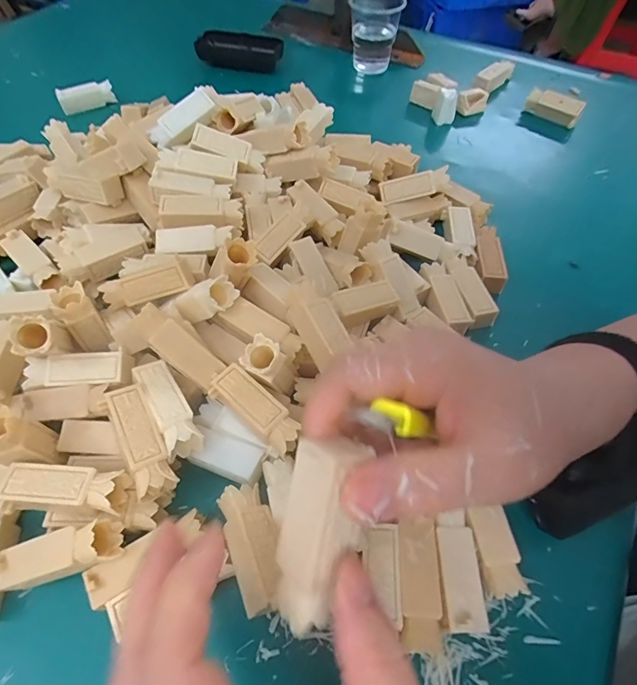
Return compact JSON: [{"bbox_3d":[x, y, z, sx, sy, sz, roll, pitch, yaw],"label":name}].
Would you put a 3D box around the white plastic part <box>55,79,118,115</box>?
[{"bbox_3d":[-0.272,-0.289,0.488,0.060,0.023,0.017,-23,59,-13],"label":"white plastic part"}]

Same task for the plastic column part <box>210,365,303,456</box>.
[{"bbox_3d":[-0.037,0.042,0.250,0.059,0.023,0.023,37,63,21],"label":"plastic column part"}]

